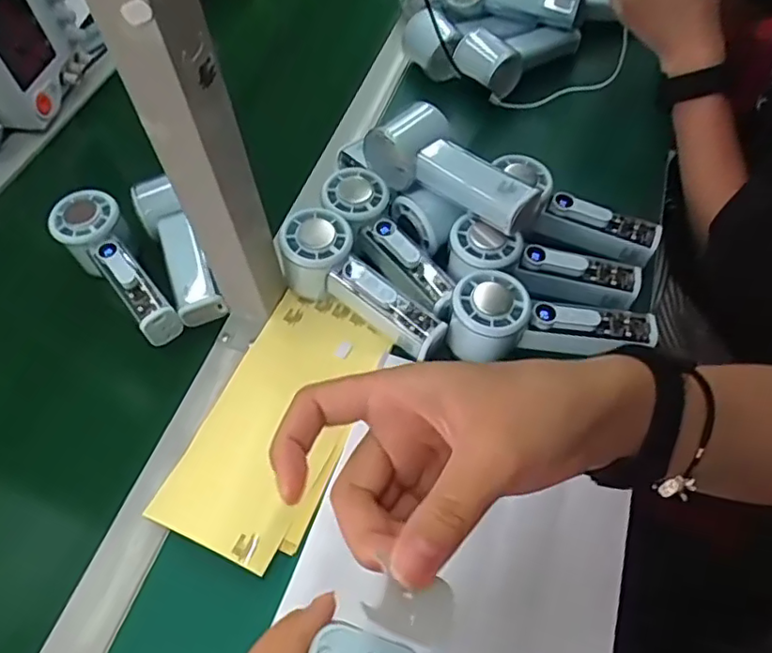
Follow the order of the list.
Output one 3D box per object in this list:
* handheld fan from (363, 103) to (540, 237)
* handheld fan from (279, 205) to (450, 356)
[{"bbox_3d":[0.056,-0.131,0.486,0.149,0.052,0.059,31,63,21],"label":"handheld fan"},{"bbox_3d":[-0.020,-0.030,0.482,0.154,0.057,0.060,38,64,8],"label":"handheld fan"}]

